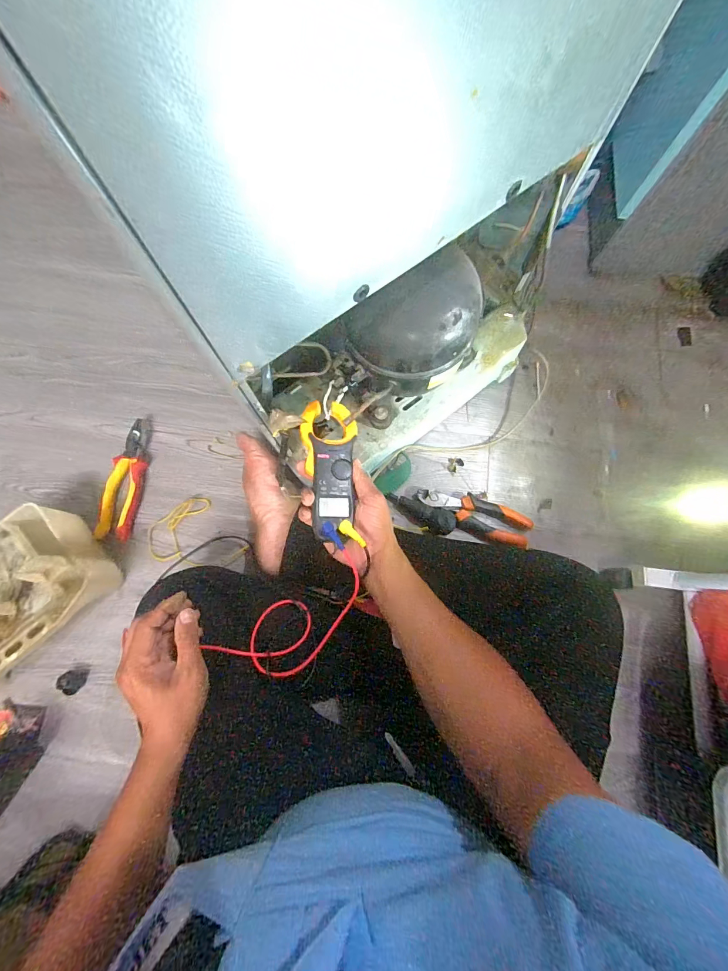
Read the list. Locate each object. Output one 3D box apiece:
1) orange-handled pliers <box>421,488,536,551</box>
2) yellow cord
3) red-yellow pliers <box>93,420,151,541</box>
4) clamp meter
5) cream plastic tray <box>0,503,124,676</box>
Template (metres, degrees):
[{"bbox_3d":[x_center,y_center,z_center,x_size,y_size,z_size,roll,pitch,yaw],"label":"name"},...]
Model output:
[{"bbox_3d":[0.168,0.046,0.565,0.171,0.014,0.066,19,66,12],"label":"orange-handled pliers"},{"bbox_3d":[-0.268,0.089,0.574,0.119,0.019,0.133,-42,81,-9],"label":"yellow cord"},{"bbox_3d":[-0.387,-0.013,0.592,0.052,0.016,0.197,5,77,1],"label":"red-yellow pliers"},{"bbox_3d":[-0.038,-0.019,0.452,0.064,0.036,0.185,-6,67,-1],"label":"clamp meter"},{"bbox_3d":[-0.502,0.165,0.527,0.244,0.096,0.179,-40,80,-8],"label":"cream plastic tray"}]

